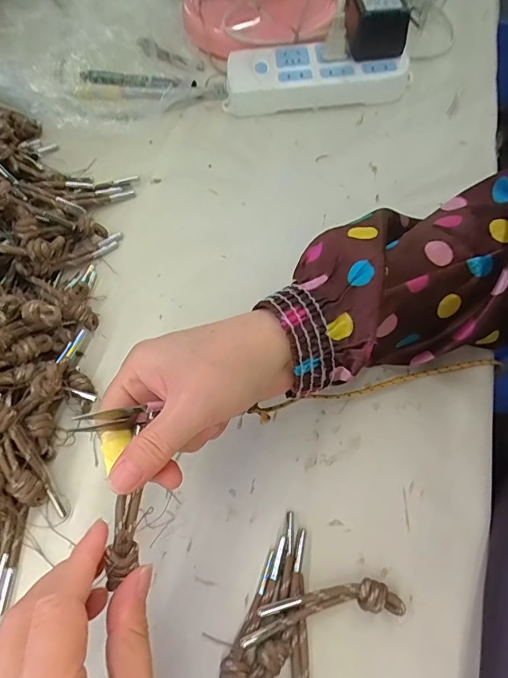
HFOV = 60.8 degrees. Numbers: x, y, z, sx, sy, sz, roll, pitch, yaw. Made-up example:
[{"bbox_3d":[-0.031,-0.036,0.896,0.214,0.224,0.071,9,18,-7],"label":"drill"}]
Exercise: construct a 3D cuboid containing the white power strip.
[{"bbox_3d":[0.068,-0.281,0.464,0.191,0.034,0.073,-1,62,2],"label":"white power strip"}]

